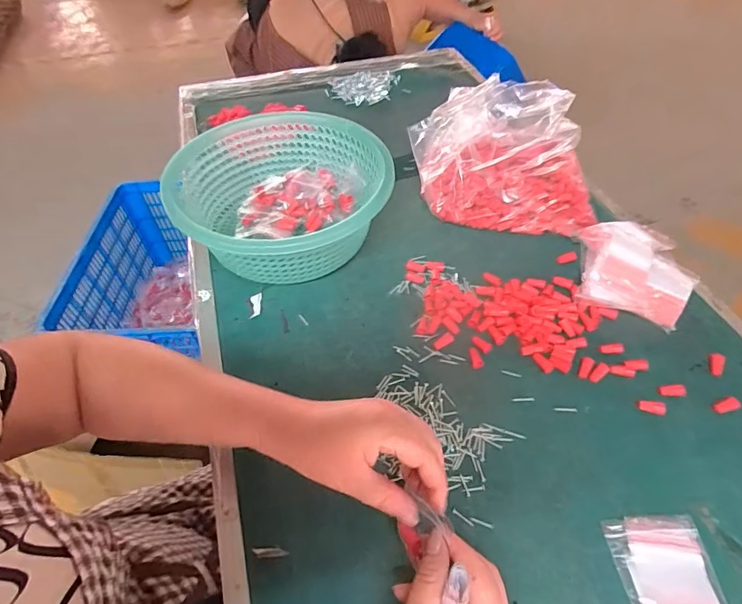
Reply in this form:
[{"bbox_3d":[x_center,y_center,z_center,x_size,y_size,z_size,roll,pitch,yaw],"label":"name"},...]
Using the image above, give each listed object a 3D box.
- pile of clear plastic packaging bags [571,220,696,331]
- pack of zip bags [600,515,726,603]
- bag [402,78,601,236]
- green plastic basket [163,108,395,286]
[{"bbox_3d":[0.333,-0.051,0.554,0.138,0.041,0.168,16,53,15],"label":"pile of clear plastic packaging bags"},{"bbox_3d":[0.233,0.226,0.336,0.070,0.017,0.115,-4,50,-1],"label":"pack of zip bags"},{"bbox_3d":[0.189,-0.221,0.647,0.258,0.106,0.230,7,51,7],"label":"bag"},{"bbox_3d":[-0.109,-0.130,0.579,0.261,0.104,0.269,-10,51,-7],"label":"green plastic basket"}]

